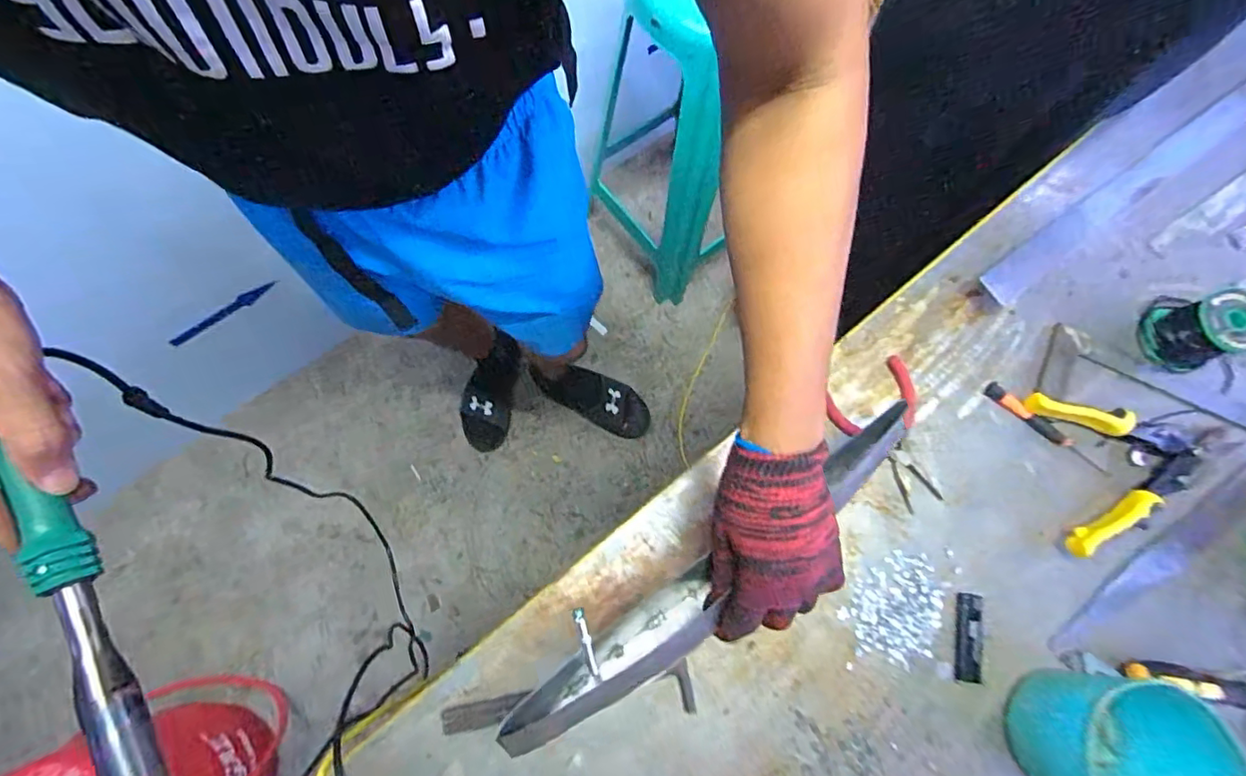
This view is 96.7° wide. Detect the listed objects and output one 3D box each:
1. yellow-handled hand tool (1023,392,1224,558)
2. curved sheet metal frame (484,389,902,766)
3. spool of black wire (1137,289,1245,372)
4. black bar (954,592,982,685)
[{"bbox_3d":[0.528,0.075,0.567,0.189,0.022,0.160,-8,77,-3],"label":"yellow-handled hand tool"},{"bbox_3d":[0.083,0.137,0.435,0.397,0.045,0.062,-32,79,-19],"label":"curved sheet metal frame"},{"bbox_3d":[0.606,-0.066,0.579,0.074,0.067,0.074,0,77,-1],"label":"spool of black wire"},{"bbox_3d":[0.330,0.238,0.528,0.024,0.005,0.078,9,77,1],"label":"black bar"}]

